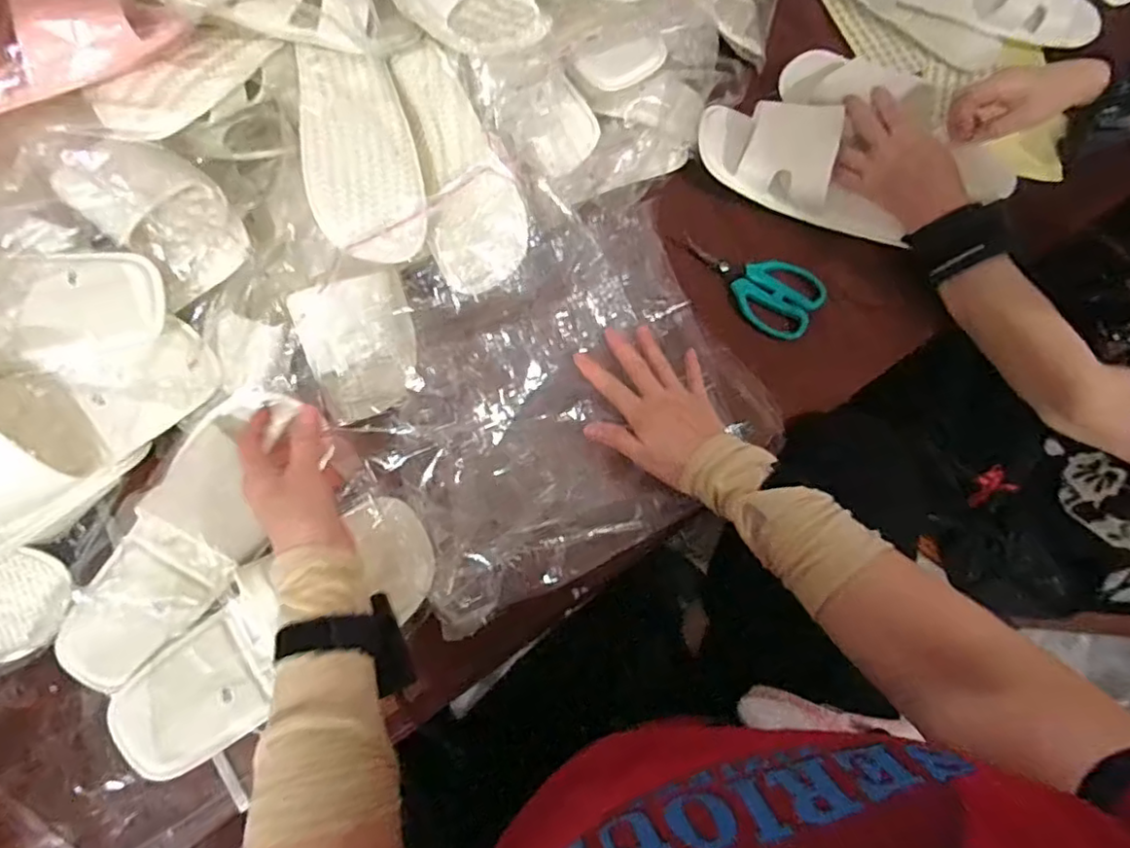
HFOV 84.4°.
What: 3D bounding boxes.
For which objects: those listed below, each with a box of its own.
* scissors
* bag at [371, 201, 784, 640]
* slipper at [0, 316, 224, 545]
[{"bbox_3d":[0.186,-0.150,0.644,0.157,0.019,0.073,34,73,9],"label":"scissors"},{"bbox_3d":[-0.007,-0.030,0.564,0.331,0.046,0.306,-25,81,-10],"label":"bag"},{"bbox_3d":[-0.409,0.012,0.485,0.272,0.065,0.119,-35,108,-30],"label":"slipper"}]

